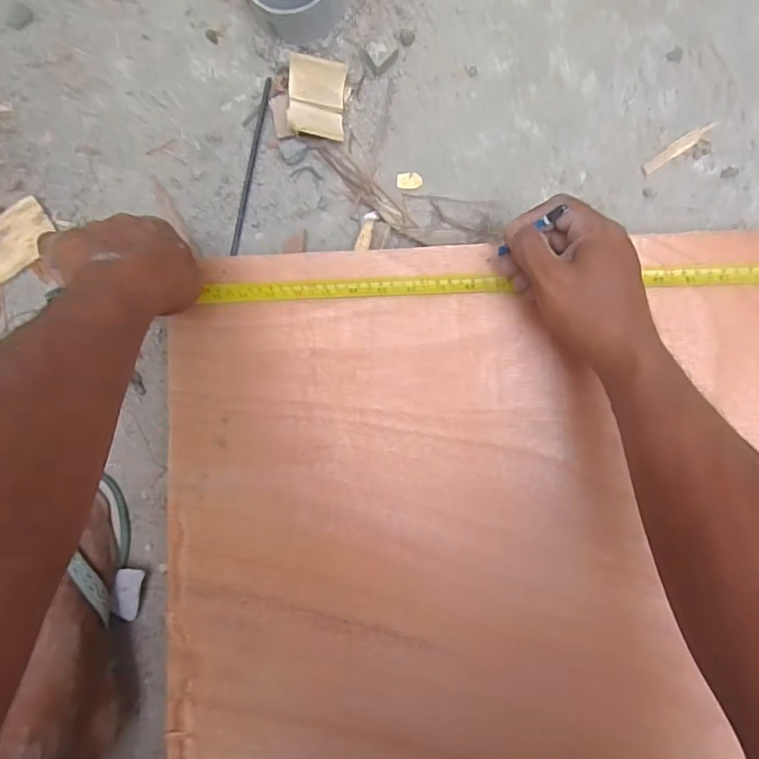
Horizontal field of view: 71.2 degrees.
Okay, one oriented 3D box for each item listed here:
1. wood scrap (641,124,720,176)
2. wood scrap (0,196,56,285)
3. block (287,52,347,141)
[{"bbox_3d":[0.272,-0.211,0.481,0.075,0.005,0.013,-33,86,4],"label":"wood scrap"},{"bbox_3d":[-0.375,-0.129,0.534,0.107,0.014,0.058,-42,82,3],"label":"wood scrap"},{"bbox_3d":[-0.058,-0.264,0.497,0.052,0.008,0.071,2,90,-20],"label":"block"}]

